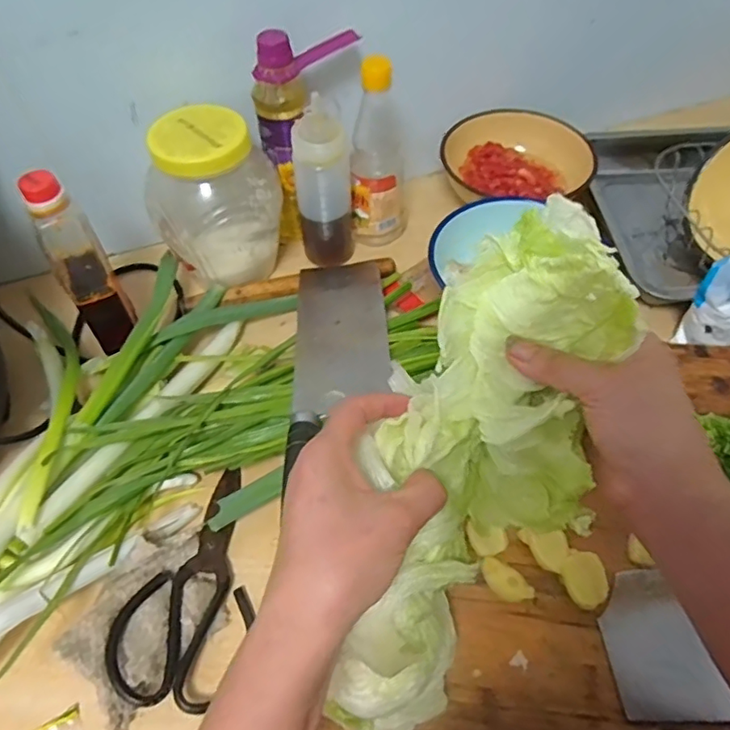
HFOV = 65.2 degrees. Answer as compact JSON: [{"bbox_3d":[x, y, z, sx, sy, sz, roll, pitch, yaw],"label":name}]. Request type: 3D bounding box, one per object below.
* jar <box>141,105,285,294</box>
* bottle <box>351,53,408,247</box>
[{"bbox_3d":[-0.149,-0.166,0.587,0.108,0.155,0.102,-1,54,1],"label":"jar"},{"bbox_3d":[0.016,-0.226,0.626,0.061,0.207,0.071,1,54,2],"label":"bottle"}]

